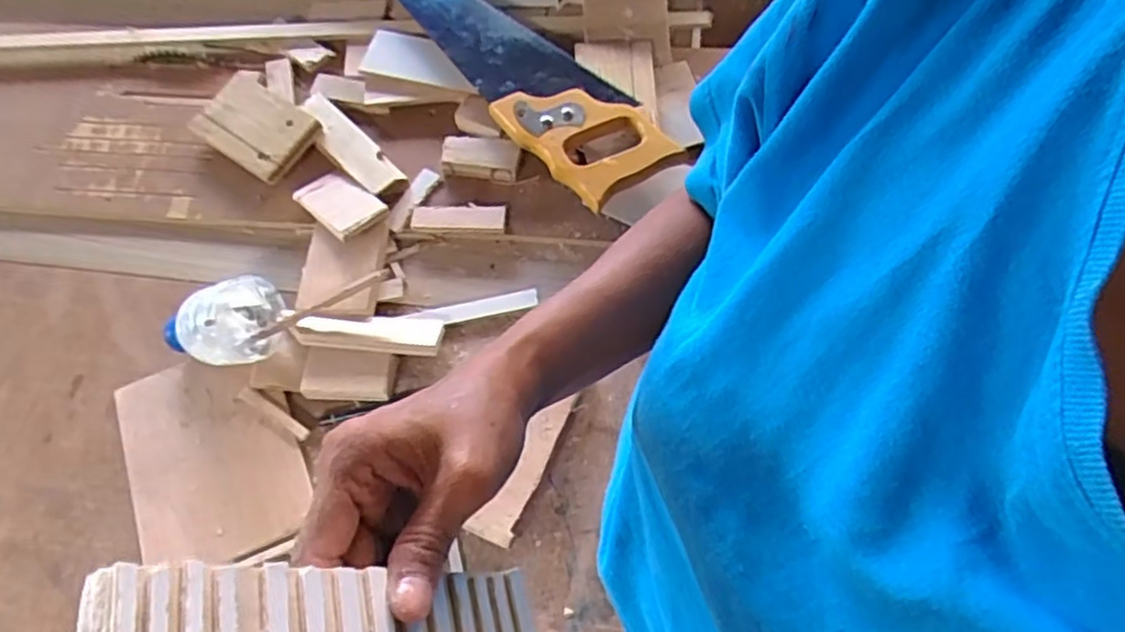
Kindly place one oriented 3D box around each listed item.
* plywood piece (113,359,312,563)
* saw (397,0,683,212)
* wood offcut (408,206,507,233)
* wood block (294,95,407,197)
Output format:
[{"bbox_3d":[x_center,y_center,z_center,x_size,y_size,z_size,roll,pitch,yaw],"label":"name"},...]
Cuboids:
[{"bbox_3d":[-0.271,0.104,0.544,0.126,0.013,0.162,-22,68,-4],"label":"plywood piece"},{"bbox_3d":[-0.069,-0.258,0.679,0.105,0.024,0.444,-39,68,-15],"label":"saw"},{"bbox_3d":[-0.090,-0.085,0.618,0.081,0.009,0.025,0,63,3],"label":"wood offcut"},{"bbox_3d":[-0.197,-0.156,0.646,0.034,0.011,0.136,-41,68,-16],"label":"wood block"}]

